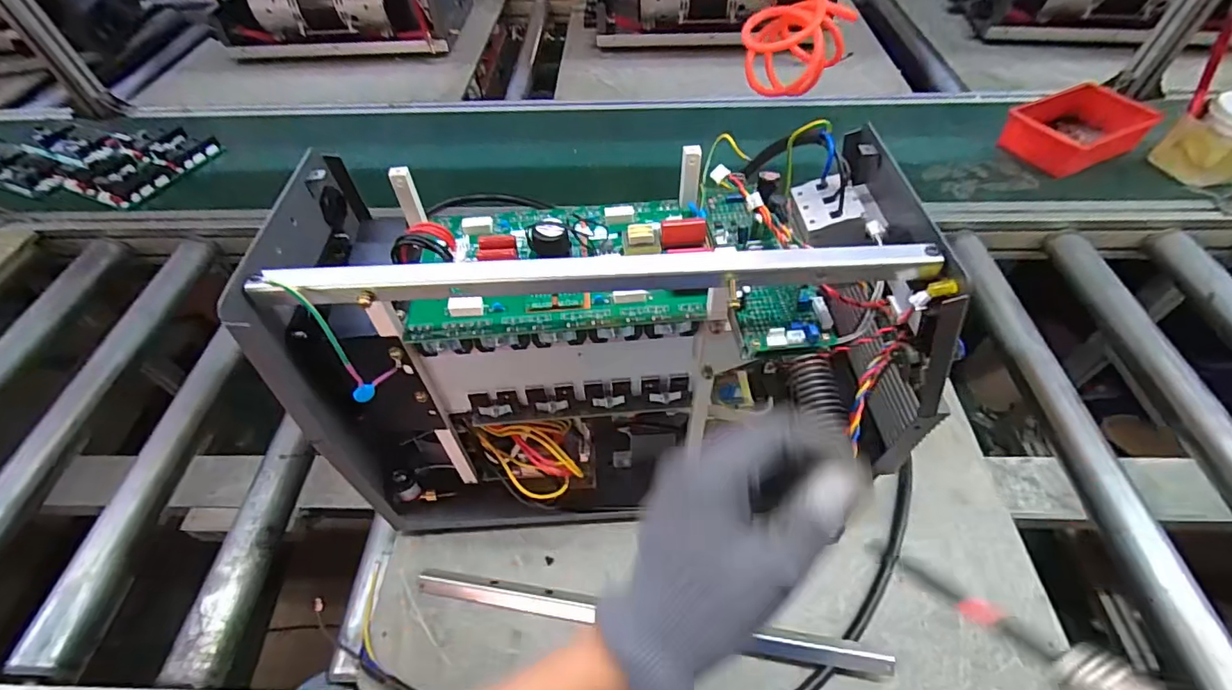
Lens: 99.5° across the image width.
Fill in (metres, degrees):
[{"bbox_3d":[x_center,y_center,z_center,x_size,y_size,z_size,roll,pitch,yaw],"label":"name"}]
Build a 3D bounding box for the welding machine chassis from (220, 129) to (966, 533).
[{"bbox_3d":[-0.005,0.017,0.455,0.439,0.305,0.192,1,53,2],"label":"welding machine chassis"}]

